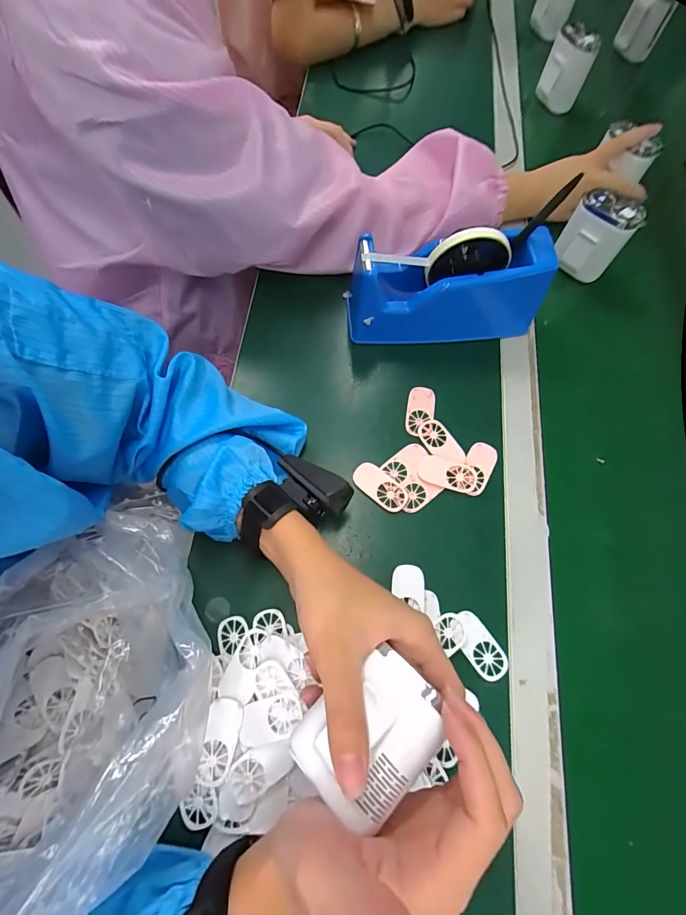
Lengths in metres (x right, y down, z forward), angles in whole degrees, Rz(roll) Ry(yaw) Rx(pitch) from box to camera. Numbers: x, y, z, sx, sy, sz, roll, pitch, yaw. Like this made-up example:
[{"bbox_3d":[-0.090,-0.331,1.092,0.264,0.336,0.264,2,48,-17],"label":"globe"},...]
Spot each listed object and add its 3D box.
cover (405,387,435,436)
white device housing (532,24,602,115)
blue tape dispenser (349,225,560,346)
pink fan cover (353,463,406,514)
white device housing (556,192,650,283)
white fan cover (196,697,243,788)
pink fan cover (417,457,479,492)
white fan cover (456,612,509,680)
[{"bbox_3d":[0.082,-0.049,0.420,0.028,0.004,0.057,10,68,3],"label":"cover"},{"bbox_3d":[0.320,-0.554,0.569,0.061,0.088,0.033,23,69,8],"label":"white device housing"},{"bbox_3d":[0.108,-0.177,0.414,0.202,0.106,0.072,3,67,0],"label":"blue tape dispenser"},{"bbox_3d":[0.037,0.029,0.389,0.058,0.004,0.029,37,71,13],"label":"pink fan cover"},{"bbox_3d":[0.290,-0.251,0.460,0.065,0.086,0.032,21,68,7],"label":"white device housing"},{"bbox_3d":[-0.094,0.217,0.301,0.025,0.007,0.058,8,67,2],"label":"white fan cover"},{"bbox_3d":[0.104,0.017,0.391,0.057,0.004,0.029,13,68,4],"label":"pink fan cover"},{"bbox_3d":[0.119,0.164,0.343,0.030,0.004,0.058,-34,72,-14],"label":"white fan cover"}]

